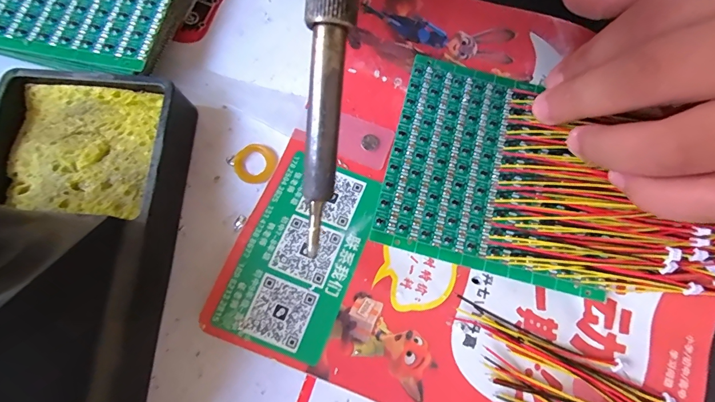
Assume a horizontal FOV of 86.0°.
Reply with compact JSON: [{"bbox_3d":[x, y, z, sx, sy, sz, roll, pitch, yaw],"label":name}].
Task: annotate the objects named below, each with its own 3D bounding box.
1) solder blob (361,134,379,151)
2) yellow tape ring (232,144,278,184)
[{"bbox_3d":[0.006,-0.027,0.176,0.008,0.004,0.008,0,75,-1],"label":"solder blob"},{"bbox_3d":[-0.046,-0.017,0.174,0.019,0.004,0.019,0,75,-1],"label":"yellow tape ring"}]

